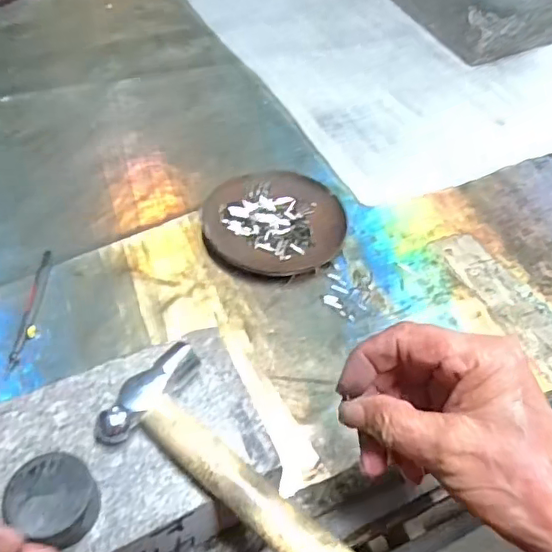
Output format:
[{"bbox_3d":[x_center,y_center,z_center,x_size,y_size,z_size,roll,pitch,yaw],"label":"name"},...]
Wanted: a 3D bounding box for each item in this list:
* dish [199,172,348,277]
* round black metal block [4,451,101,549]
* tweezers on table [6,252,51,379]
[{"bbox_3d":[-0.003,-0.047,0.469,0.114,0.013,0.107,3,51,-3],"label":"dish"},{"bbox_3d":[-0.100,0.100,0.252,0.039,0.024,0.035,28,52,15],"label":"round black metal block"},{"bbox_3d":[-0.175,0.024,0.399,0.008,0.004,0.105,2,51,-4],"label":"tweezers on table"}]

